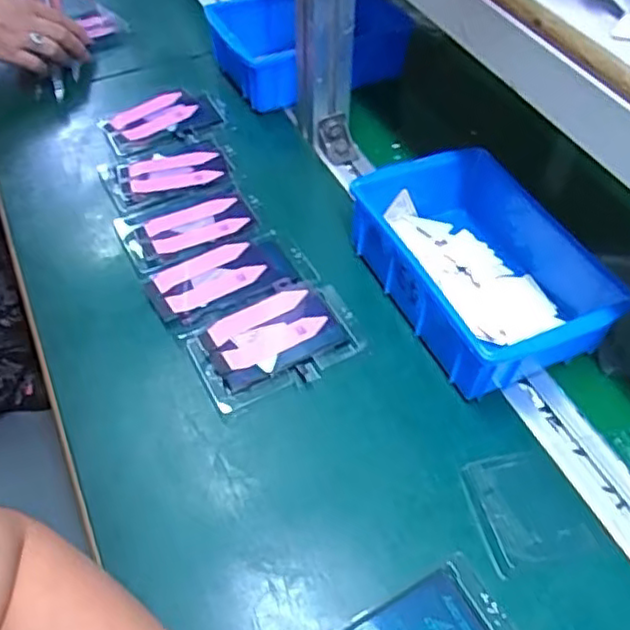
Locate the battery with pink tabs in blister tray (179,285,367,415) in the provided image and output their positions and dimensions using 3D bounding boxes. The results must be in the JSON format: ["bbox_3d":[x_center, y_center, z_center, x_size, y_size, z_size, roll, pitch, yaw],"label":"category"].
[{"bbox_3d":[-0.030,0.020,0.504,0.123,0.011,0.078,-25,54,-18],"label":"battery with pink tabs in blister tray"}]

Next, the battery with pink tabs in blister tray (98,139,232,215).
[{"bbox_3d":[-0.142,-0.134,0.632,0.115,0.011,0.074,-17,52,-12],"label":"battery with pink tabs in blister tray"}]

